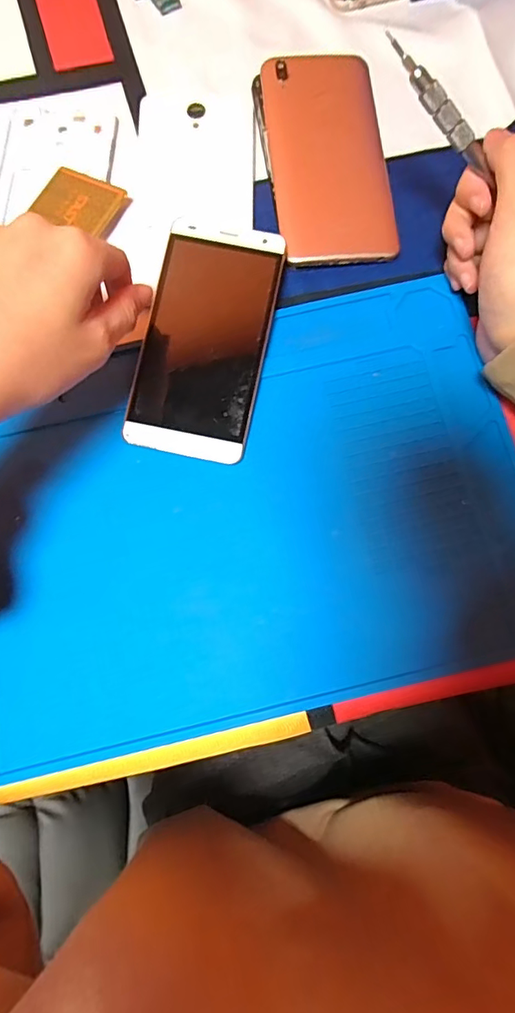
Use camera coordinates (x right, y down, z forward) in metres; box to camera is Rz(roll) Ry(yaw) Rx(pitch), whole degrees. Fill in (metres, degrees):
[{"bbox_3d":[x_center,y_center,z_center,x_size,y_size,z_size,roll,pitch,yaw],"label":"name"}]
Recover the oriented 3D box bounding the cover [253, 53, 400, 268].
[{"bbox_3d":[0.046,-0.225,0.306,0.077,0.011,0.149,-10,80,-1],"label":"cover"}]

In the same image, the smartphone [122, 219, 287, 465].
[{"bbox_3d":[-0.030,-0.099,0.280,0.071,0.014,0.140,12,80,3],"label":"smartphone"}]

